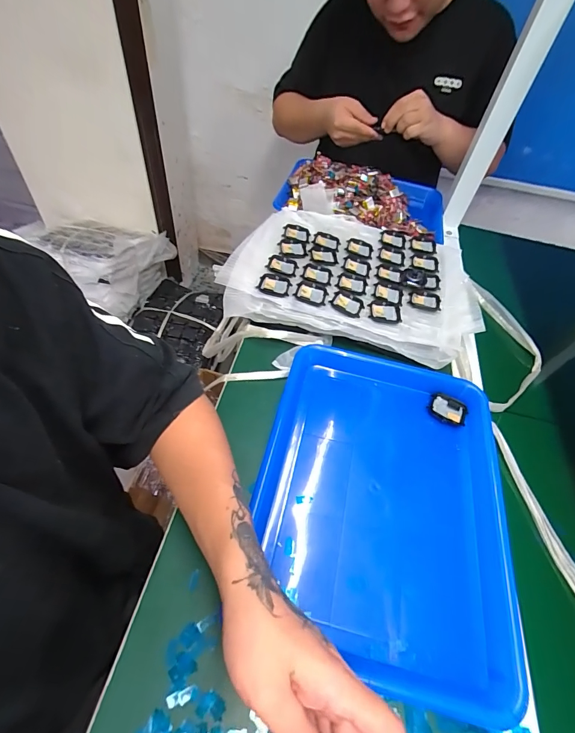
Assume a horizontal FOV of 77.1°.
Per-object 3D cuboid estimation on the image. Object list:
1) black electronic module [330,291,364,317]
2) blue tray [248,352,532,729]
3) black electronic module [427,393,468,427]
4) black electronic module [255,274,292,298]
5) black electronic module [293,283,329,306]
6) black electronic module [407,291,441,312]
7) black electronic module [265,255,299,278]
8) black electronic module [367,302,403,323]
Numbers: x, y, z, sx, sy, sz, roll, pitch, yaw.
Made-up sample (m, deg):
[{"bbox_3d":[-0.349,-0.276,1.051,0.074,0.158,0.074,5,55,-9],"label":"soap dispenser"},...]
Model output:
[{"bbox_3d":[0.087,-0.092,0.524,0.046,0.007,0.030,26,54,14],"label":"black electronic module"},{"bbox_3d":[0.099,0.132,0.392,0.258,0.049,0.336,13,52,4],"label":"blue tray"},{"bbox_3d":[0.203,0.055,0.459,0.045,0.008,0.035,27,54,14],"label":"black electronic module"},{"bbox_3d":[-0.019,-0.119,0.534,0.047,0.008,0.040,16,52,6],"label":"black electronic module"},{"bbox_3d":[0.035,-0.104,0.527,0.046,0.007,0.035,19,52,8],"label":"black electronic module"},{"bbox_3d":[0.208,-0.099,0.547,0.046,0.008,0.032,15,52,6],"label":"black electronic module"},{"bbox_3d":[-0.008,-0.155,0.562,0.047,0.010,0.041,14,52,5],"label":"black electronic module"},{"bbox_3d":[0.141,-0.077,0.522,0.047,0.005,0.035,5,52,-3],"label":"black electronic module"}]

